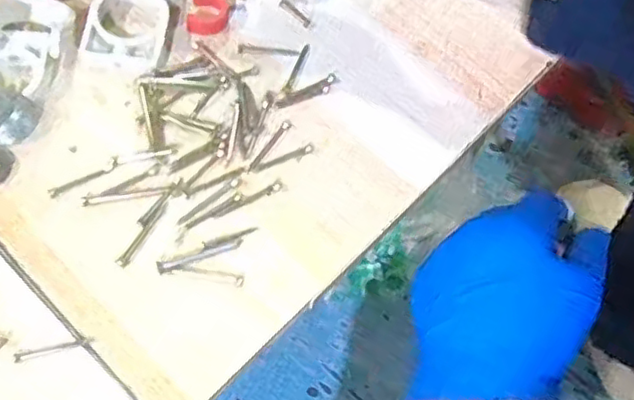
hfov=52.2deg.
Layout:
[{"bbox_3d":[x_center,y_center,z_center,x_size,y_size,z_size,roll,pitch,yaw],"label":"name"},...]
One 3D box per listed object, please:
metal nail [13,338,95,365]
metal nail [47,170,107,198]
[{"bbox_3d":[-0.110,0.062,0.269,0.031,0.004,0.005,-12,69,-6],"label":"metal nail"},{"bbox_3d":[-0.111,-0.009,0.297,0.026,0.004,0.005,-28,71,-12],"label":"metal nail"}]

